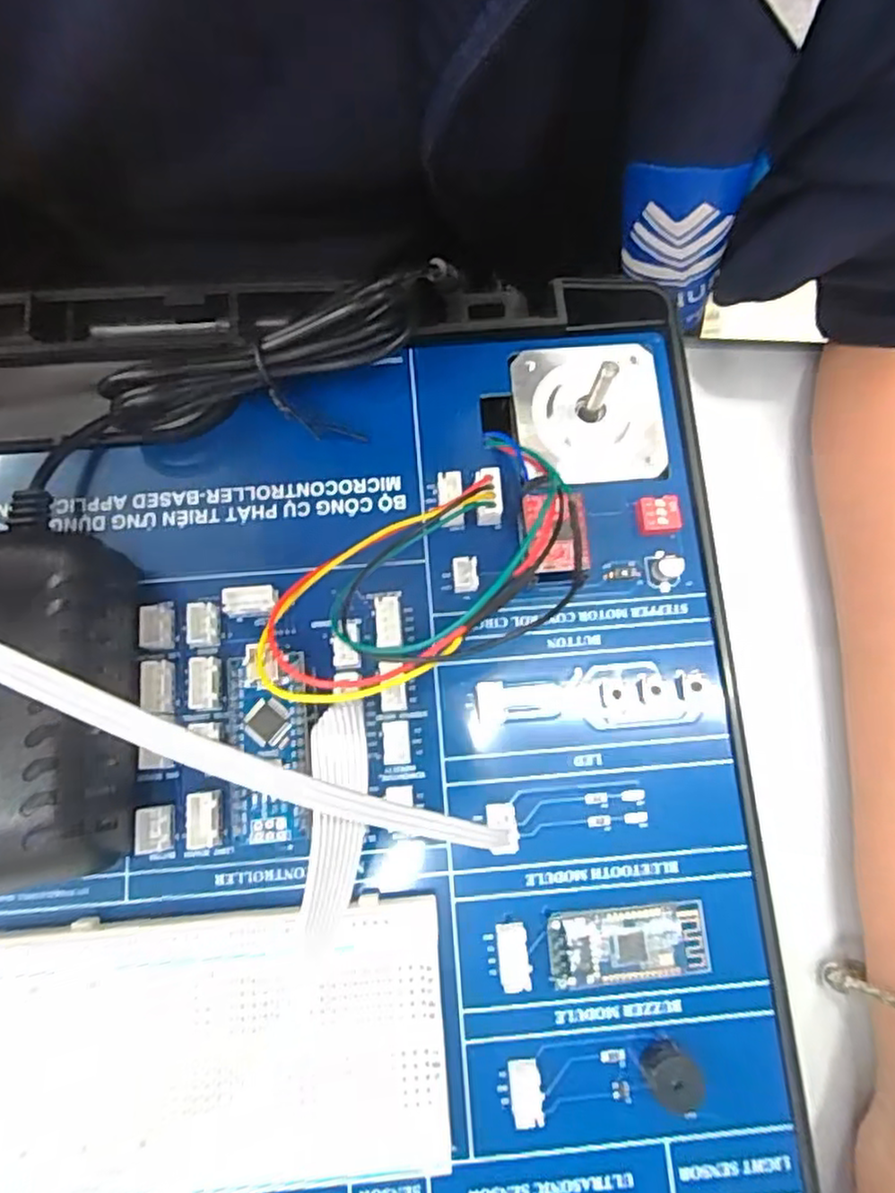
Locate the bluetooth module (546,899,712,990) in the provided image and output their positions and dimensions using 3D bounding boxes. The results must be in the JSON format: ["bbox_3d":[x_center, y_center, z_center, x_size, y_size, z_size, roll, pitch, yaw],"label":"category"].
[{"bbox_3d":[0.043,0.083,0.166,0.038,0.005,0.016,-4,77,-2],"label":"bluetooth module"}]

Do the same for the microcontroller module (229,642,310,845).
[{"bbox_3d":[-0.043,0.036,0.171,0.018,0.013,0.045,-5,77,-2],"label":"microcontroller module"}]

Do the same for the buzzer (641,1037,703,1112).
[{"bbox_3d":[0.050,0.108,0.156,0.010,0.012,0.010,0,77,-1],"label":"buzzer"}]

